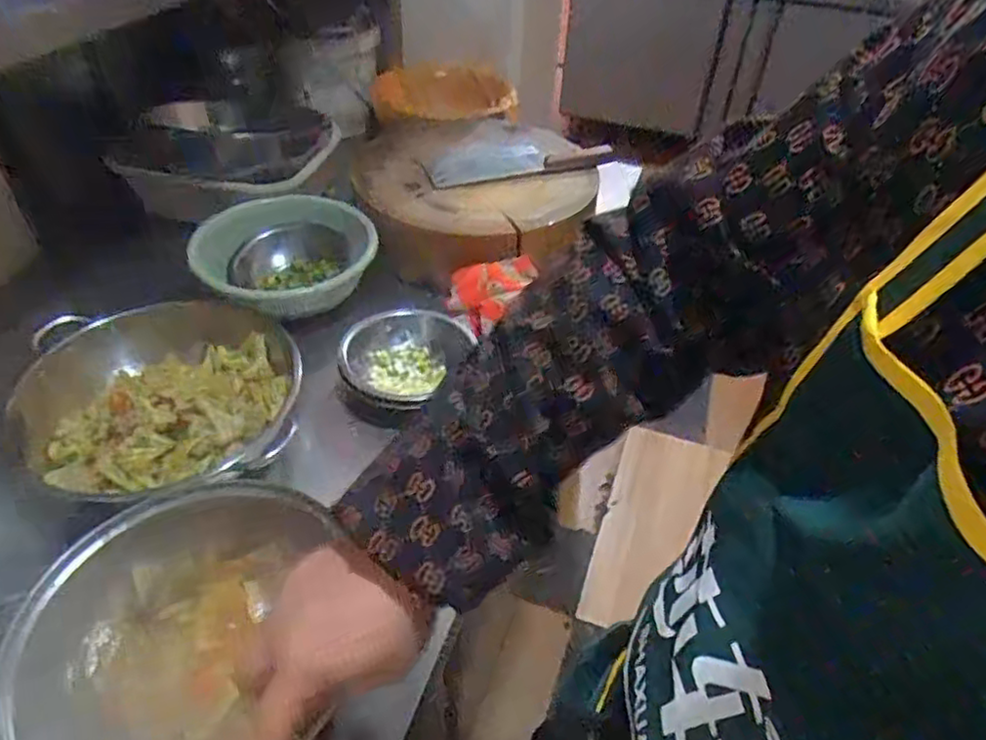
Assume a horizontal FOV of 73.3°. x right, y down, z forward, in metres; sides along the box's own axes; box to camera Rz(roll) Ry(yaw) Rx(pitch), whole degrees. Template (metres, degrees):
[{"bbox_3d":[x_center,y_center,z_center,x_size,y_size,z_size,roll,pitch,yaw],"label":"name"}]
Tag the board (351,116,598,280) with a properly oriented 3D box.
[{"bbox_3d":[-0.031,-0.295,1.037,0.361,0.053,0.396,4,42,-3],"label":"board"}]

